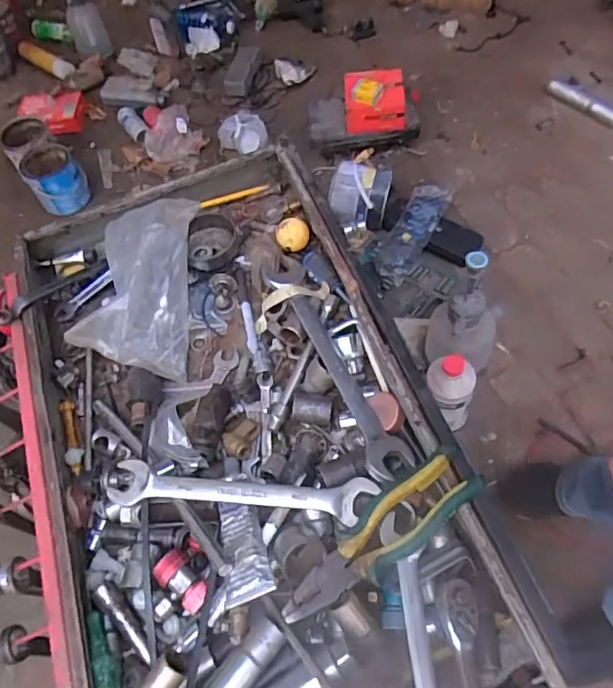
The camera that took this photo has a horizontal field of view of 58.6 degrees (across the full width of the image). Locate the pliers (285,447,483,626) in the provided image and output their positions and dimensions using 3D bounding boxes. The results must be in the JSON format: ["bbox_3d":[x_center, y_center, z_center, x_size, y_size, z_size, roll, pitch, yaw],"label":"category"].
[{"bbox_3d":[0.059,0.160,0.454,0.186,0.024,0.052,-38,70,-4],"label":"pliers"}]

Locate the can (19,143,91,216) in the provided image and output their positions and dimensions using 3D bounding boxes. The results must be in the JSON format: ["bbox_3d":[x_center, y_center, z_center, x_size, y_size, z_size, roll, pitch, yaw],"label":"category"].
[{"bbox_3d":[-0.726,-0.486,1.578,0.149,0.122,0.175,-31,61,-12],"label":"can"}]

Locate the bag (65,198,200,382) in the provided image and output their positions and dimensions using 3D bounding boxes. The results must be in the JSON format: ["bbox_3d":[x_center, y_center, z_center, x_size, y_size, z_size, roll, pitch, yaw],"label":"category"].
[{"bbox_3d":[-0.187,-0.064,0.610,0.121,0.088,0.186,-2,59,5],"label":"bag"}]

